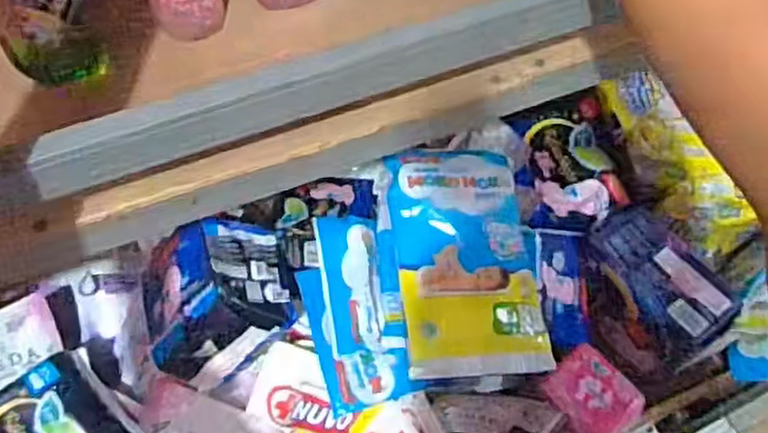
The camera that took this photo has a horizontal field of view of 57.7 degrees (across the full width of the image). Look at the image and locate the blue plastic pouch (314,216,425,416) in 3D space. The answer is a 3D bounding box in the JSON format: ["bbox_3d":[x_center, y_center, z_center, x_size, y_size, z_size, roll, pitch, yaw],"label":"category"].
[{"bbox_3d":[-0.018,0.084,0.655,0.071,0.038,0.182,-8,76,-6],"label":"blue plastic pouch"}]

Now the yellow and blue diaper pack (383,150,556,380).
[{"bbox_3d":[0.082,0.037,0.666,0.137,0.053,0.219,-4,62,-4],"label":"yellow and blue diaper pack"}]

